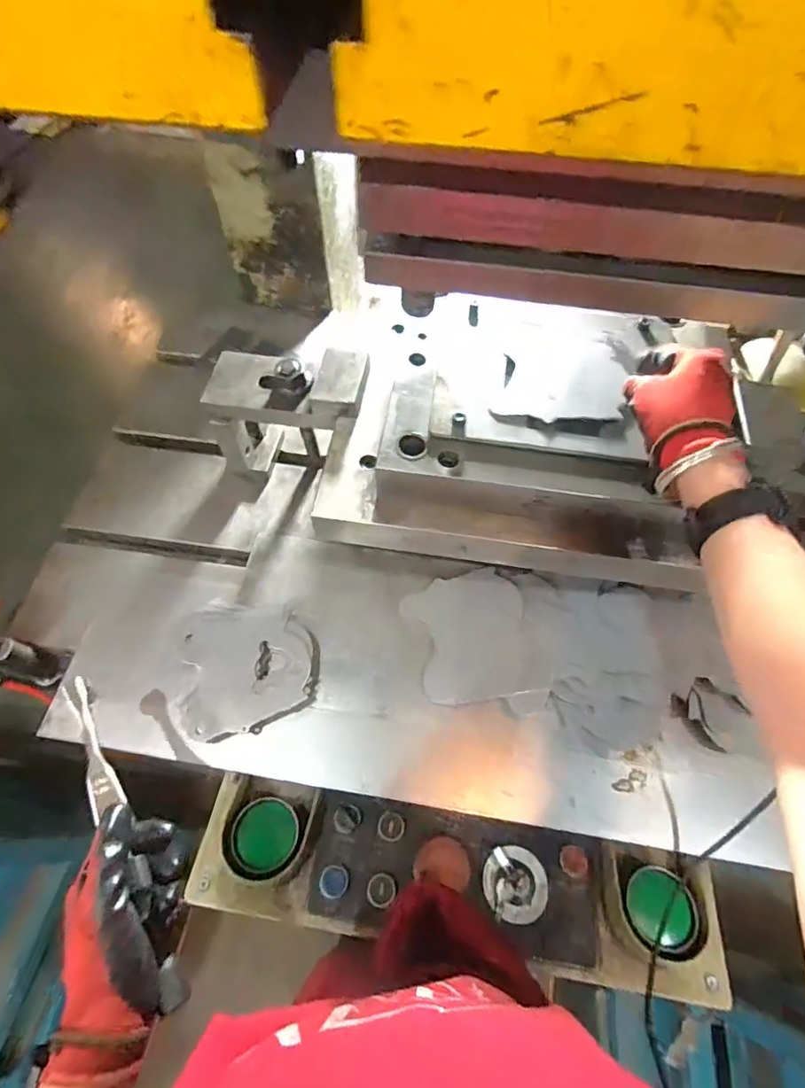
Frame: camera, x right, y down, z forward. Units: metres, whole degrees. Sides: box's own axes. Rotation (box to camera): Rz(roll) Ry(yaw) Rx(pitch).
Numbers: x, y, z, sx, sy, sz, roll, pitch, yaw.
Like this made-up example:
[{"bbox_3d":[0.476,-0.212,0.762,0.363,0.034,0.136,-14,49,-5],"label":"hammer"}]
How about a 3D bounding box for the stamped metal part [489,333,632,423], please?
[{"bbox_3d":[0.159,-0.165,0.505,0.117,0.008,0.117,13,62,6],"label":"stamped metal part"}]

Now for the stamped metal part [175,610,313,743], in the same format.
[{"bbox_3d":[-0.179,0.135,0.572,0.147,0.028,0.142,0,62,-1],"label":"stamped metal part"}]

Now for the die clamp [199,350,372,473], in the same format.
[{"bbox_3d":[-0.130,-0.156,0.625,0.176,0.159,0.081,9,62,4],"label":"die clamp"}]

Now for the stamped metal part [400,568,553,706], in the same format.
[{"bbox_3d":[0.080,0.107,0.590,0.132,0.008,0.150,-21,63,6],"label":"stamped metal part"}]

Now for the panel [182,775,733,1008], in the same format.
[{"bbox_3d":[0.052,0.355,0.540,0.546,0.076,0.126,8,62,4],"label":"panel"}]

